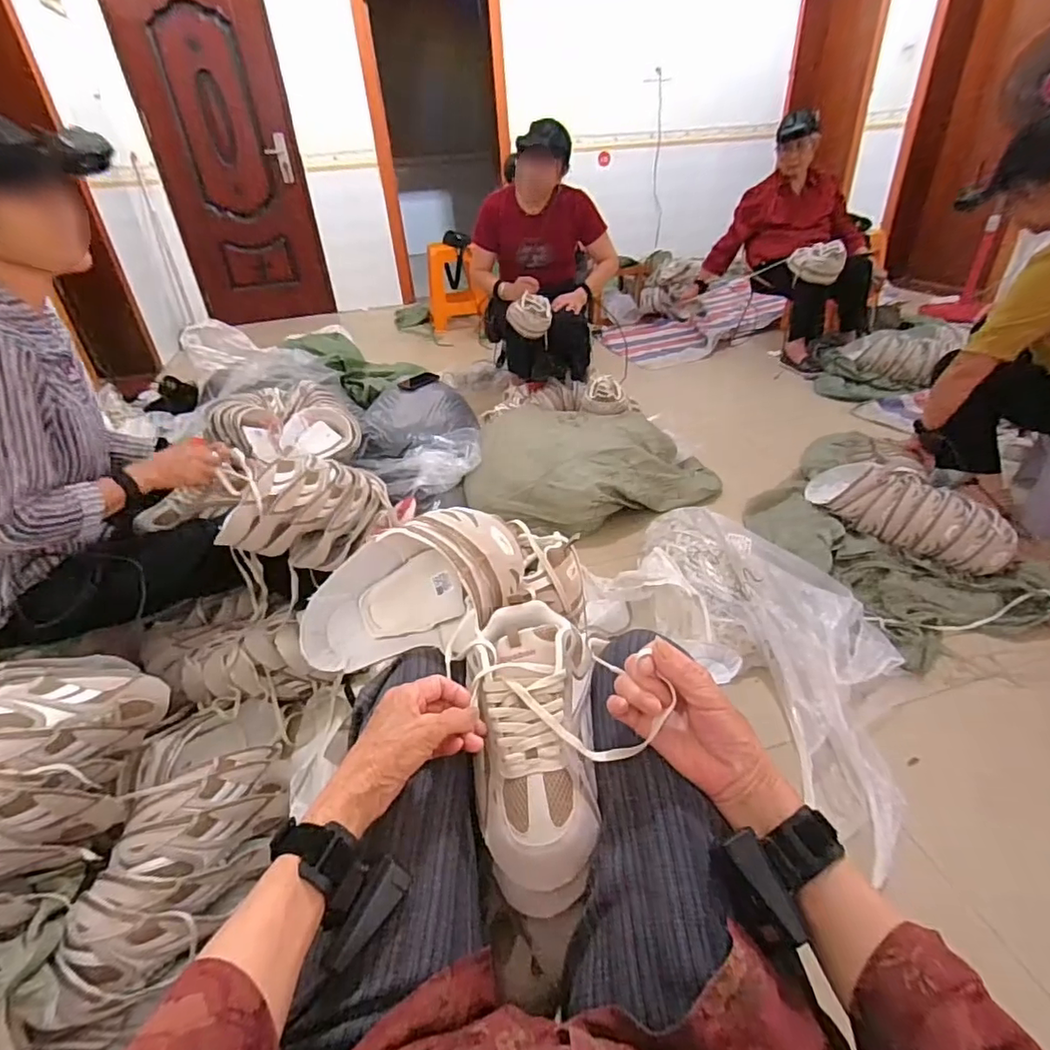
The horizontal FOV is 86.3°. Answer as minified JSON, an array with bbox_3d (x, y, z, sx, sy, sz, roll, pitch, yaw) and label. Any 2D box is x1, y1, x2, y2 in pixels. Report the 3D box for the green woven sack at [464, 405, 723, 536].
[{"bbox_3d":[0.200,-0.179,1.620,0.716,0.226,0.448,-1,33,6],"label":"green woven sack"}]

